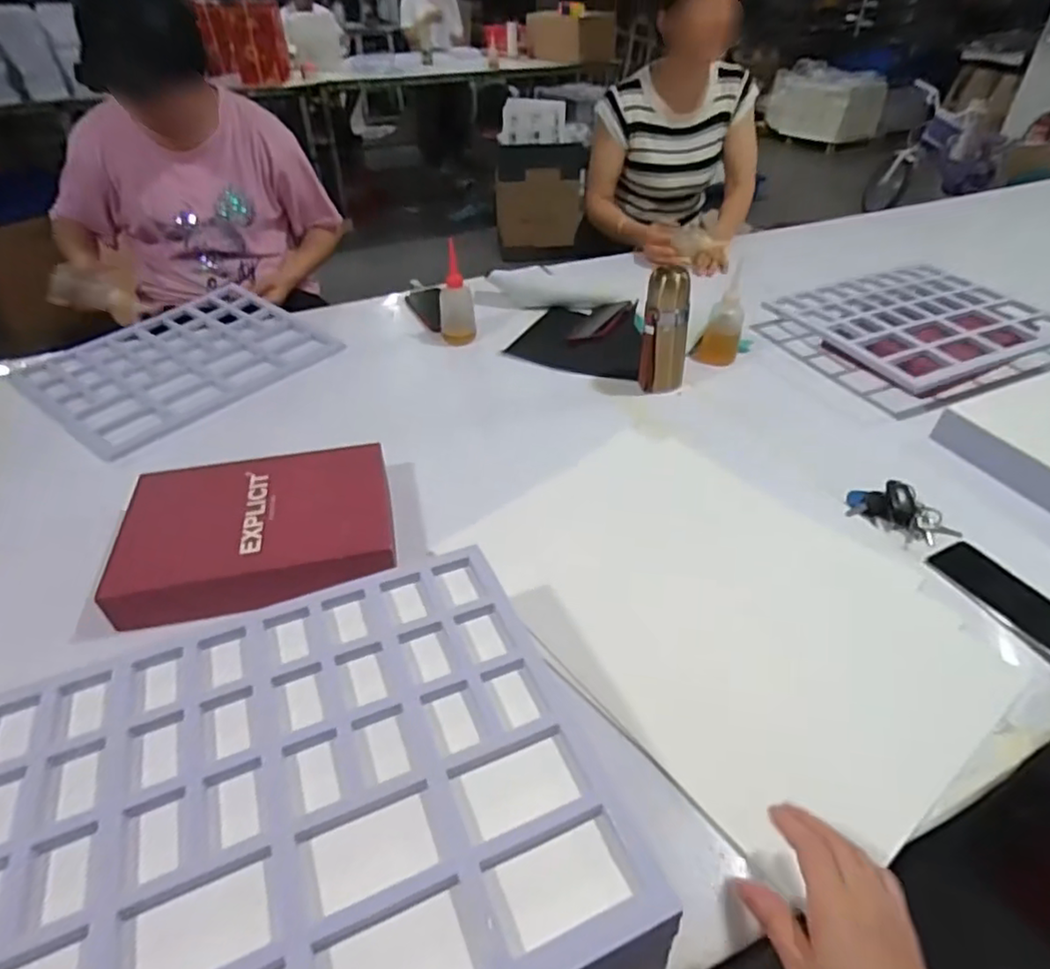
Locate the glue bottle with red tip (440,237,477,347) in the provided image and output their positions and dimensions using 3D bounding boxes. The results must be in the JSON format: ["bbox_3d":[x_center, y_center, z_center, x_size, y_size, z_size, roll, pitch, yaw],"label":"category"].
[{"bbox_3d":[-0.128,-0.347,1.139,0.064,0.156,0.057,-6,40,-7],"label":"glue bottle with red tip"}]

